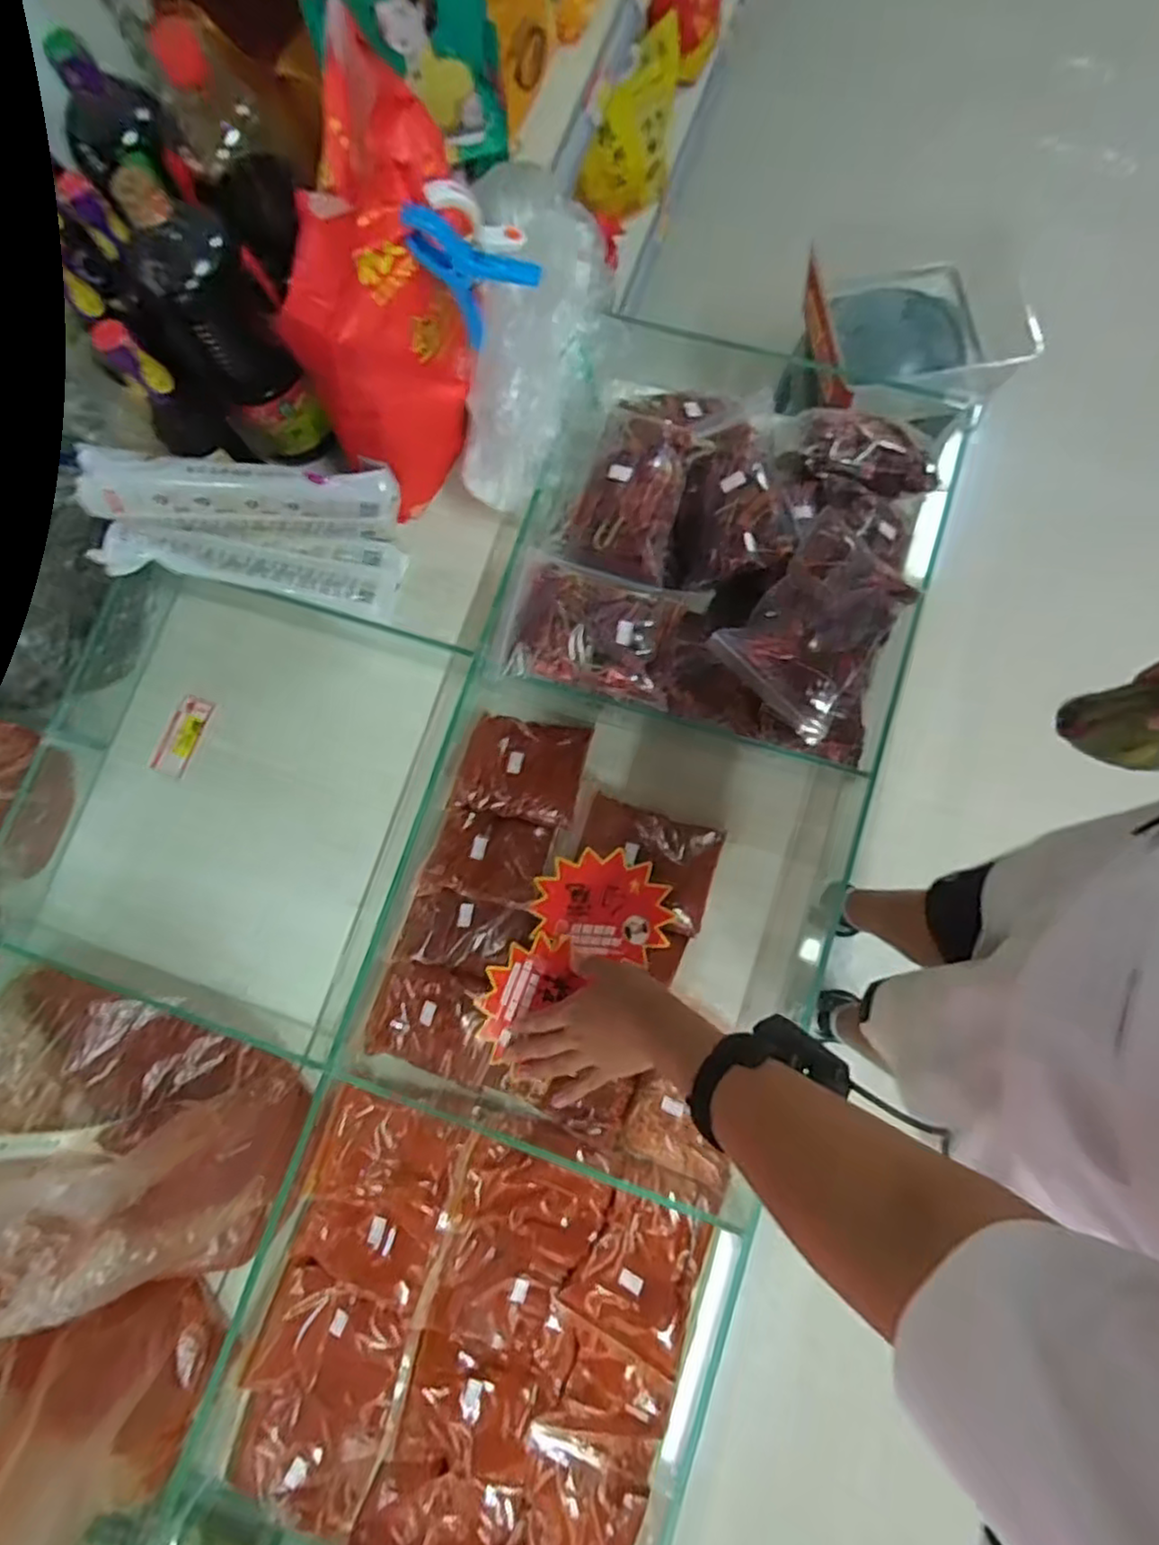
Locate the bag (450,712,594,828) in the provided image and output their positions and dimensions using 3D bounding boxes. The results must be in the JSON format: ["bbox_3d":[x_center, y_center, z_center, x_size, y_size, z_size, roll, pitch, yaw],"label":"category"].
[{"bbox_3d":[-0.059,-0.007,0.704,0.122,0.015,0.106,11,81,6],"label":"bag"}]

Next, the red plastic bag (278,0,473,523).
[{"bbox_3d":[-0.168,-0.425,0.639,0.132,0.294,0.193,32,84,8],"label":"red plastic bag"}]

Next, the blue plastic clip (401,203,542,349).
[{"bbox_3d":[-0.087,-0.426,0.591,0.104,0.105,0.027,4,81,4],"label":"blue plastic clip"}]

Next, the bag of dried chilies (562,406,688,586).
[{"bbox_3d":[0.052,-0.283,0.672,0.095,0.054,0.167,15,81,6],"label":"bag of dried chilies"}]

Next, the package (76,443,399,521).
[{"bbox_3d":[-0.325,-0.279,0.670,0.277,0.059,0.038,-4,76,-17],"label":"package"}]

